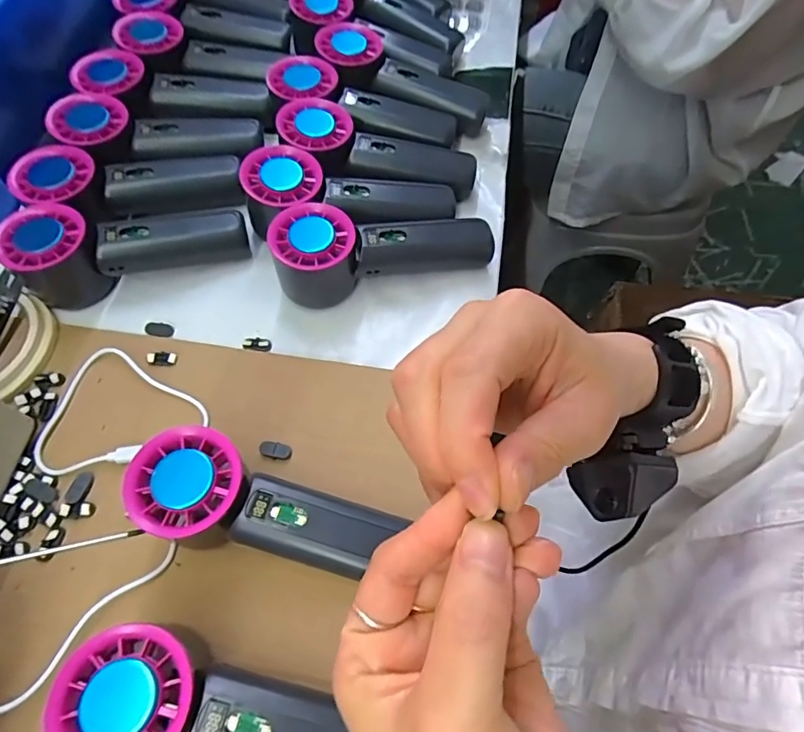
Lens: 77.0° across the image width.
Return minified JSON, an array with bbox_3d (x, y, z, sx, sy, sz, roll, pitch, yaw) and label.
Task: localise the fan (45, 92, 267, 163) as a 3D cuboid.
[{"bbox_3d":[-0.193,-0.184,0.399,0.151,0.037,0.063,0,63,3],"label":"fan"}]

